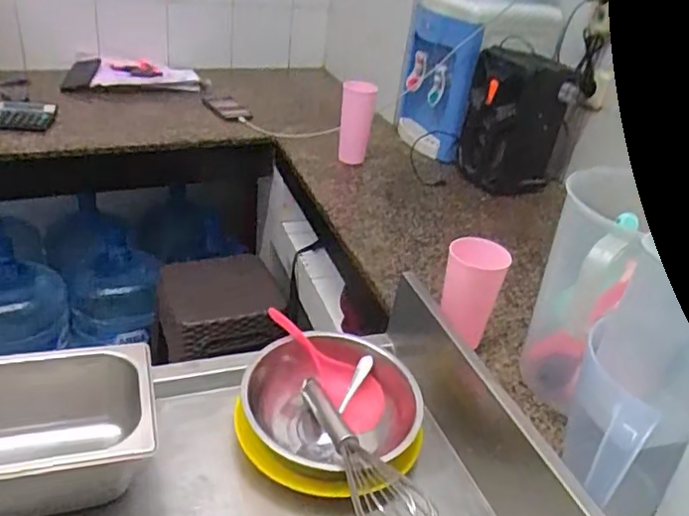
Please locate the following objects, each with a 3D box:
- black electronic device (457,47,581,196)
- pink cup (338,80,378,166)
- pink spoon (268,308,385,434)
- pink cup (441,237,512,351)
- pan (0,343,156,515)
[{"bbox_3d":[0.382,-0.305,1.346,0.225,0.279,0.209,16,32,13],"label":"black electronic device"},{"bbox_3d":[0.027,-0.313,1.387,0.072,0.175,0.081,8,31,1],"label":"pink cup"},{"bbox_3d":[-0.024,0.131,0.745,0.189,0.037,0.053,47,41,5],"label":"pink spoon"},{"bbox_3d":[0.170,0.054,0.817,0.077,0.156,0.070,6,32,-4],"label":"pink cup"},{"bbox_3d":[-0.324,0.179,0.590,0.255,0.106,0.165,-5,33,-18],"label":"pan"}]

